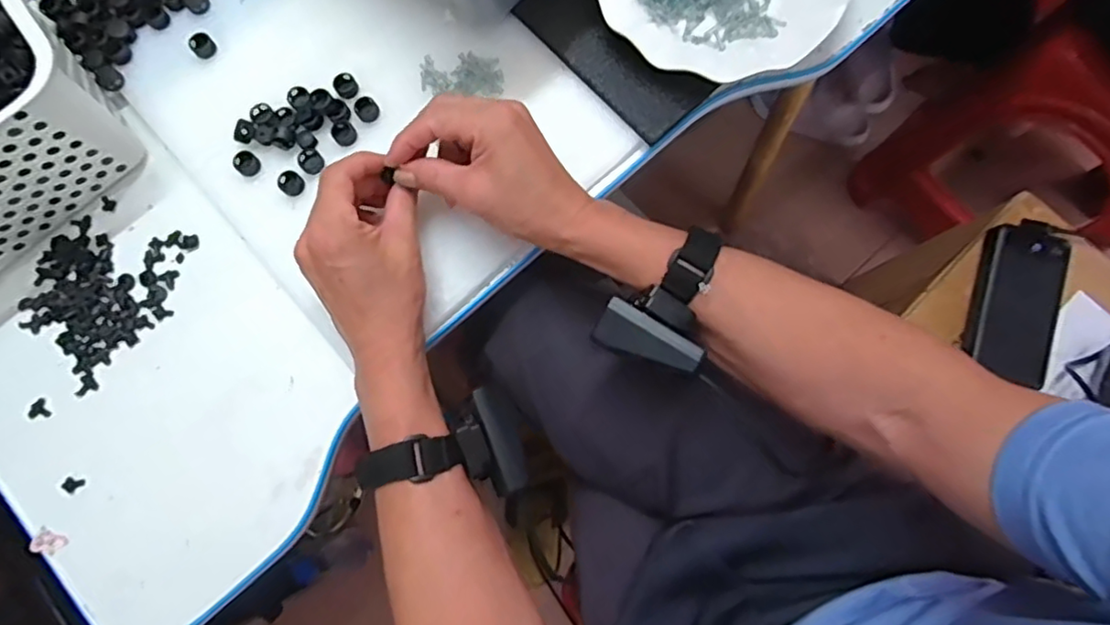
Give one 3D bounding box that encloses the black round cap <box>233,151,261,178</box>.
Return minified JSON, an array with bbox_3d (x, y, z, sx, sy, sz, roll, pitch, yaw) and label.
[{"bbox_3d":[-0.227,-0.110,0.457,0.018,0.011,0.016,43,83,8],"label":"black round cap"}]

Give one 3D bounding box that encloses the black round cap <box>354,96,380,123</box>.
[{"bbox_3d":[-0.141,-0.153,0.464,0.016,0.008,0.019,-33,81,-5],"label":"black round cap"}]

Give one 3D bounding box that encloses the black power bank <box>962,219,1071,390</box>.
[{"bbox_3d":[0.456,-0.016,0.605,0.076,0.017,0.163,19,81,5],"label":"black power bank"}]

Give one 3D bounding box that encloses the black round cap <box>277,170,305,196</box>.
[{"bbox_3d":[-0.193,-0.095,0.452,0.017,0.009,0.016,0,80,1],"label":"black round cap"}]

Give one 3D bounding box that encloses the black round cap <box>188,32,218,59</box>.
[{"bbox_3d":[-0.272,-0.206,0.473,0.019,0.010,0.017,43,83,8],"label":"black round cap"}]

